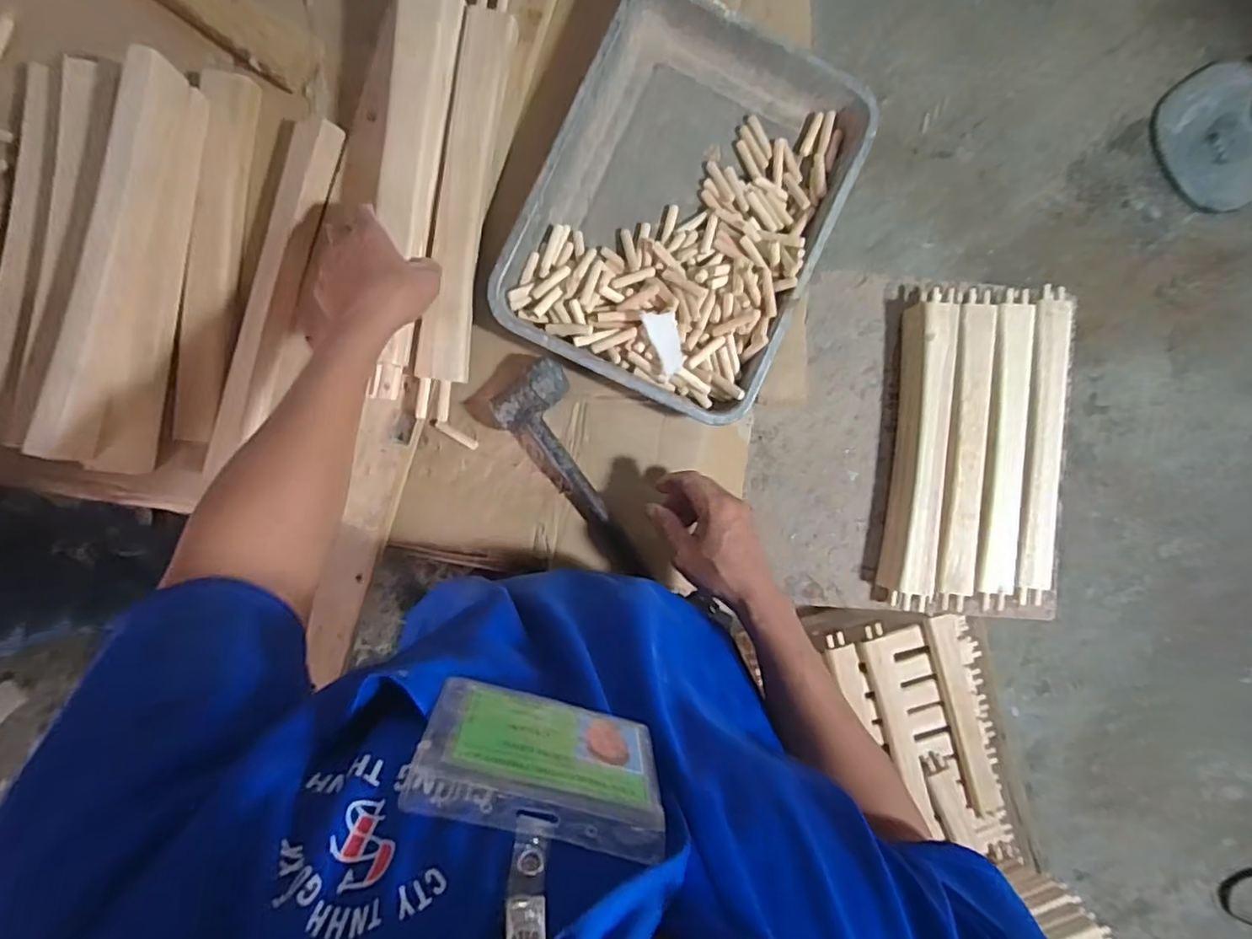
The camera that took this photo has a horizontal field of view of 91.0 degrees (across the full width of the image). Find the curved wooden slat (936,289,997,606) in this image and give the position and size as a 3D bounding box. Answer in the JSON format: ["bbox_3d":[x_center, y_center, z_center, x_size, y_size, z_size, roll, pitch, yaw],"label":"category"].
[{"bbox_3d":[0.441,-0.025,0.795,0.050,0.023,0.406,6,90,-4],"label":"curved wooden slat"}]

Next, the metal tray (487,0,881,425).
[{"bbox_3d":[0.061,-0.272,0.650,0.294,0.051,0.387,25,88,-4],"label":"metal tray"}]

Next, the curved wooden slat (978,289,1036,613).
[{"bbox_3d":[0.494,-0.025,0.800,0.046,0.023,0.410,4,90,-4],"label":"curved wooden slat"}]

